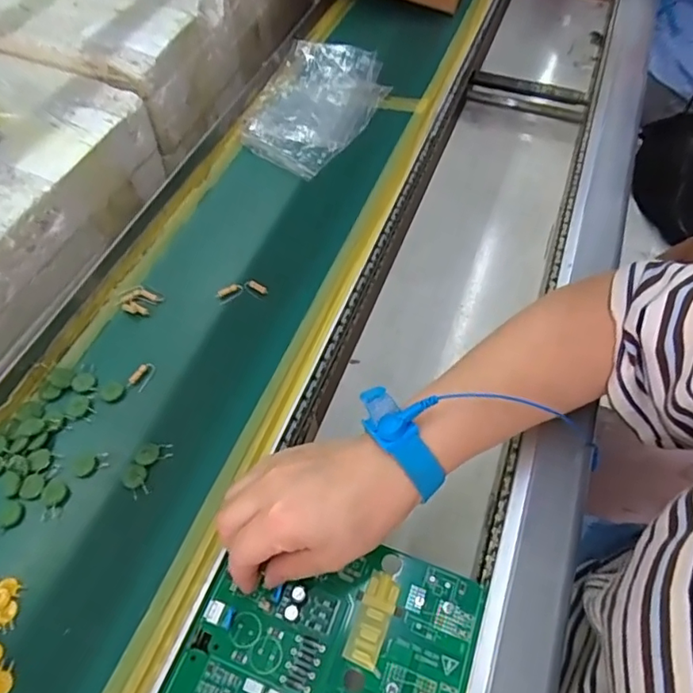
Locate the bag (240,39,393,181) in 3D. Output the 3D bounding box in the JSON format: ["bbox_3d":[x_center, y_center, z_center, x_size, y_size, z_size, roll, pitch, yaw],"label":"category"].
[{"bbox_3d":[-0.036,-0.270,0.608,0.133,0.030,0.196,23,60,14],"label":"bag"}]

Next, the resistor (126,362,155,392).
[{"bbox_3d":[-0.159,0.022,0.425,0.013,0.004,0.025,24,60,15],"label":"resistor"}]

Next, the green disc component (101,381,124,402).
[{"bbox_3d":[-0.180,0.033,0.418,0.017,0.004,0.015,38,64,22],"label":"green disc component"}]

